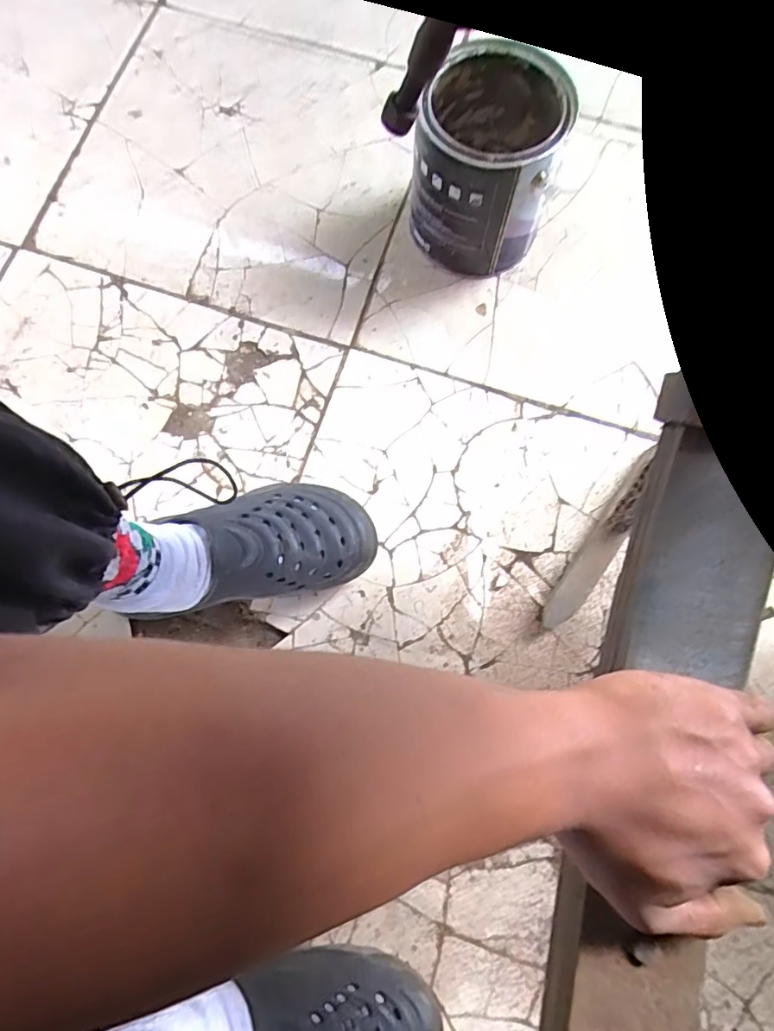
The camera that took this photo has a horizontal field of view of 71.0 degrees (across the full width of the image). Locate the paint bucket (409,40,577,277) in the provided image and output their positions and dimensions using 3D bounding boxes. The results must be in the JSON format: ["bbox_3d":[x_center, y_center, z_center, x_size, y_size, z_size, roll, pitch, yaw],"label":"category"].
[{"bbox_3d":[0.102,-0.359,0.573,0.135,0.172,0.142,0,77,1],"label":"paint bucket"}]

